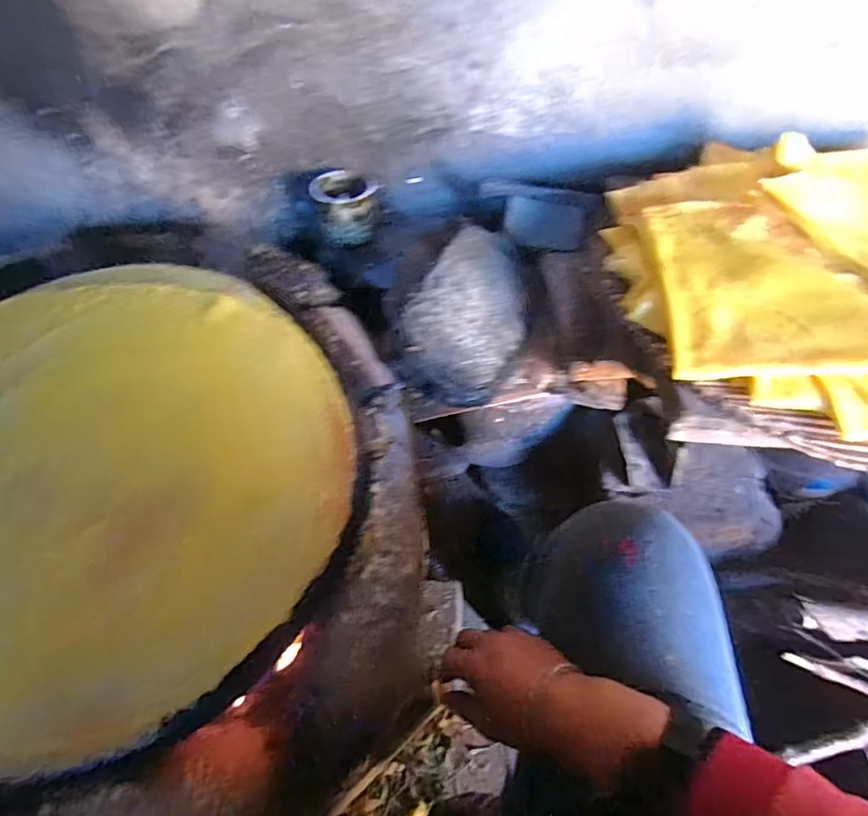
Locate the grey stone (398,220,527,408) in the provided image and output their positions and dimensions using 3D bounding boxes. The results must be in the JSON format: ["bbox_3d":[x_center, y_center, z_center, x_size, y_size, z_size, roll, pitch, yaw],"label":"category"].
[{"bbox_3d":[0.049,-0.123,0.690,0.137,0.110,0.205,22,59,19],"label":"grey stone"}]

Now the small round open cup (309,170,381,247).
[{"bbox_3d":[-0.137,-0.315,0.834,0.087,0.079,0.095,-2,55,3],"label":"small round open cup"}]

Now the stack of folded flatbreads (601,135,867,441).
[{"bbox_3d":[0.449,-0.155,0.578,0.493,0.056,0.481,-10,55,-3],"label":"stack of folded flatbreads"}]

